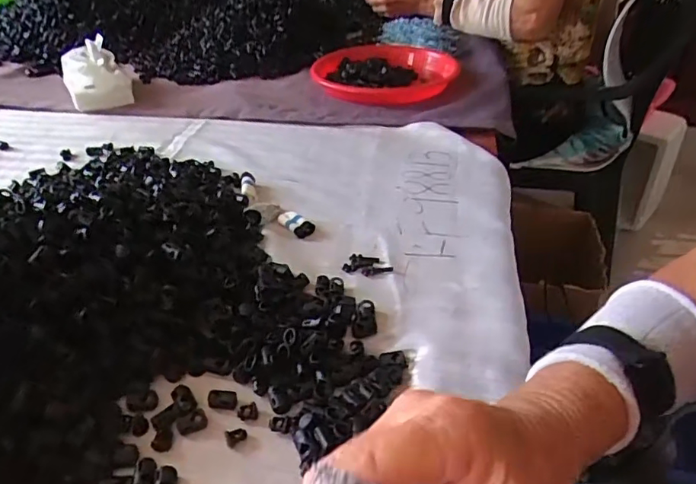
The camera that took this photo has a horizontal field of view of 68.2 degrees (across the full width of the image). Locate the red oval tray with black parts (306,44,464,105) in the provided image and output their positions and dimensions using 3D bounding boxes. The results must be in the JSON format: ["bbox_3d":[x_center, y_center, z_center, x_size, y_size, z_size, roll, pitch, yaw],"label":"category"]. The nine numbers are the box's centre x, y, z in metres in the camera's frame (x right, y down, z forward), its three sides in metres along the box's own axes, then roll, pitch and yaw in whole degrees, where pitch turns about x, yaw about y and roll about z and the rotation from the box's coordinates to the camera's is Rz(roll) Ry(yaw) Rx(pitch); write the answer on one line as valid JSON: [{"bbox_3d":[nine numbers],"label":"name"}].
[{"bbox_3d":[0.055,-0.250,0.769,0.210,0.047,0.137,0,35,2],"label":"red oval tray with black parts"}]

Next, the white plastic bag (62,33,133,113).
[{"bbox_3d":[-0.402,-0.269,0.823,0.096,0.072,0.122,-17,38,-20],"label":"white plastic bag"}]

